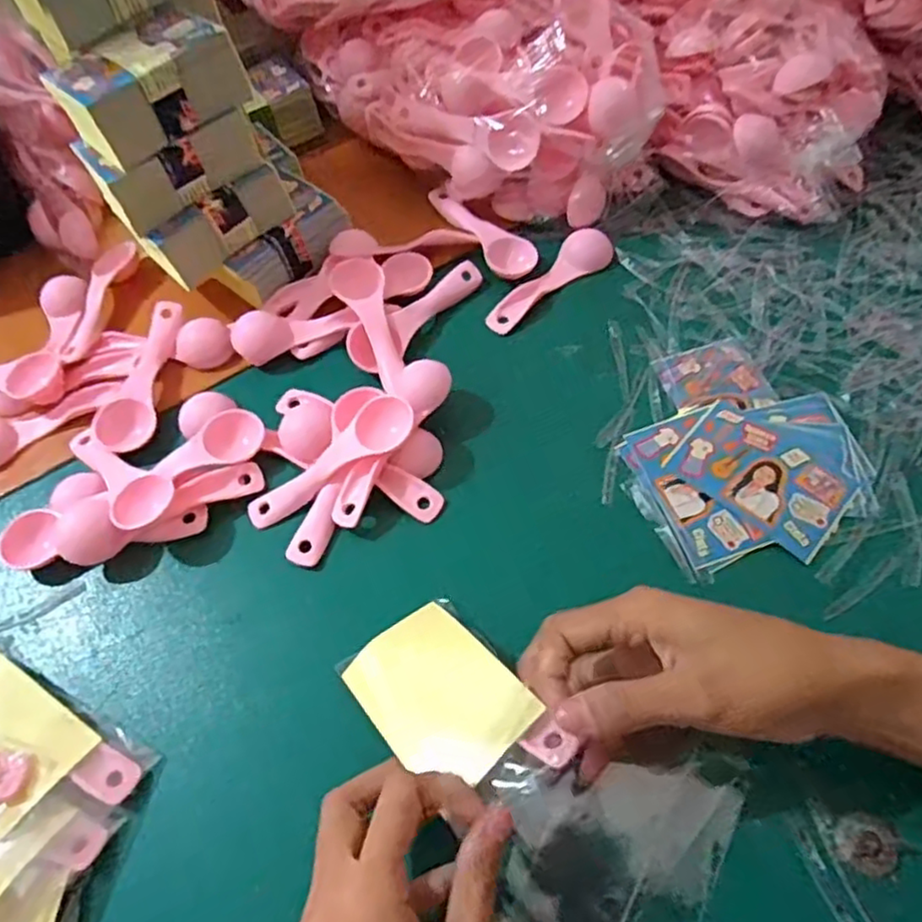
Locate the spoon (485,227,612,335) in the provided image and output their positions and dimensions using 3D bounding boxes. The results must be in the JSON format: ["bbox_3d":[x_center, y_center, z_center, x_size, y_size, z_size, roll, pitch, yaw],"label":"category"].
[{"bbox_3d":[0.062,-0.129,0.468,0.111,0.010,0.034,-38,65,-17],"label":"spoon"}]

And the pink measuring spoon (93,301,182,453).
[{"bbox_3d":[-0.205,-0.057,0.434,0.034,0.014,0.113,7,61,8],"label":"pink measuring spoon"}]

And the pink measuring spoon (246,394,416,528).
[{"bbox_3d":[-0.075,0.001,0.392,0.112,0.015,0.033,-35,62,7],"label":"pink measuring spoon"}]

